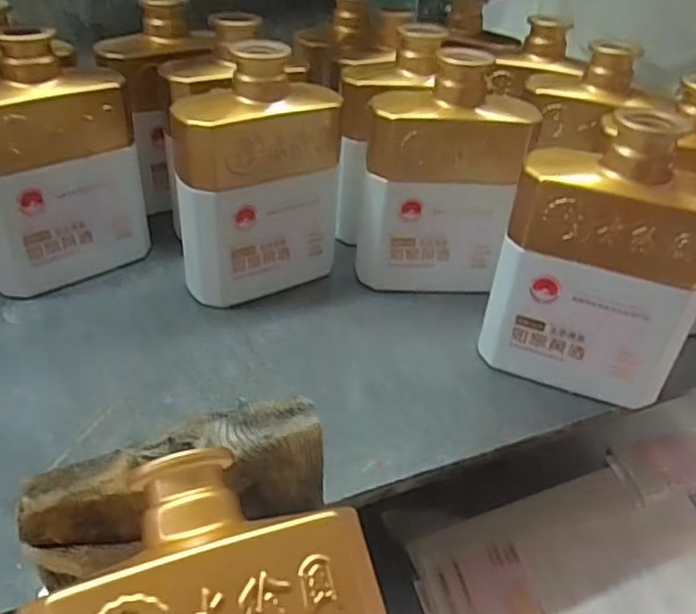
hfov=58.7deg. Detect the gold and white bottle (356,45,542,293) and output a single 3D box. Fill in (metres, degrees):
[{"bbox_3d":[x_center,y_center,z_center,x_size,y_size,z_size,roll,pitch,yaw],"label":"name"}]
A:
[{"bbox_3d":[0.066,-0.089,0.439,0.105,0.165,0.045,4,38,-2],"label":"gold and white bottle"}]

